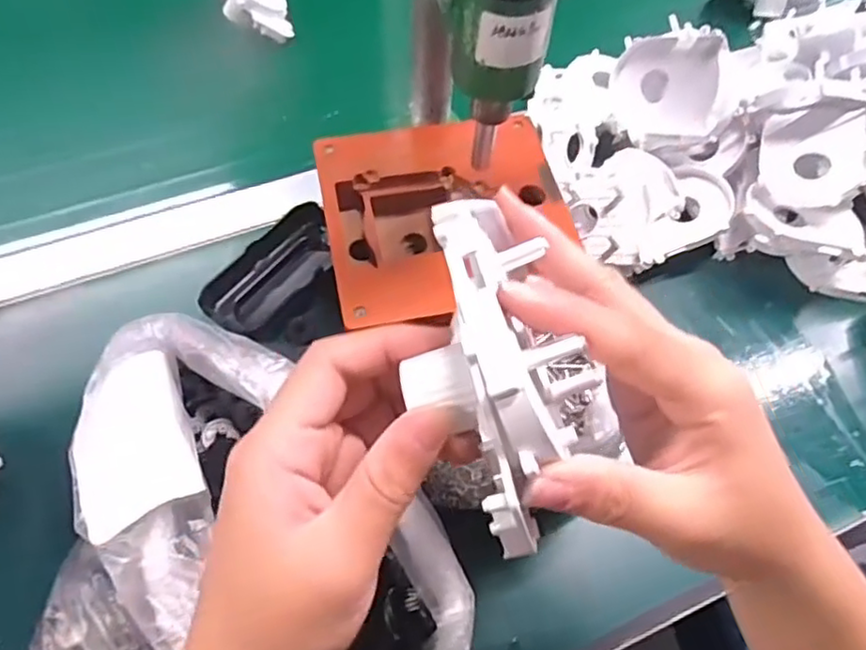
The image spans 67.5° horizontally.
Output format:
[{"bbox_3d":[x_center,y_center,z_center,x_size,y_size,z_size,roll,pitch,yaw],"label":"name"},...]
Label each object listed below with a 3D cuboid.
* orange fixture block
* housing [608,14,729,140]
[{"bbox_3d":[0.006,-0.075,0.428,0.151,0.035,0.144,-10,60,-9],"label":"orange fixture block"},{"bbox_3d":[0.173,-0.171,0.469,0.026,0.069,0.087,-17,25,-40],"label":"housing"}]

